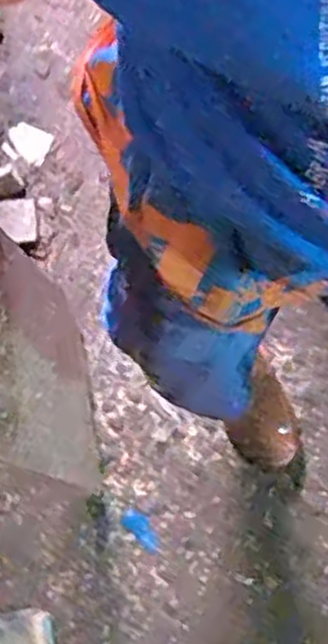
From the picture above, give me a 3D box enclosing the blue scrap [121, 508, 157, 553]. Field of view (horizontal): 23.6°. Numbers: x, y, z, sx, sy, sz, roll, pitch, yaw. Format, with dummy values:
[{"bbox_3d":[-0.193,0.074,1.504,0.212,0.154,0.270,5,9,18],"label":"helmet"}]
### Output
[{"bbox_3d":[-0.037,0.343,1.300,0.035,0.013,0.077,-44,79,-9],"label":"blue scrap"}]

